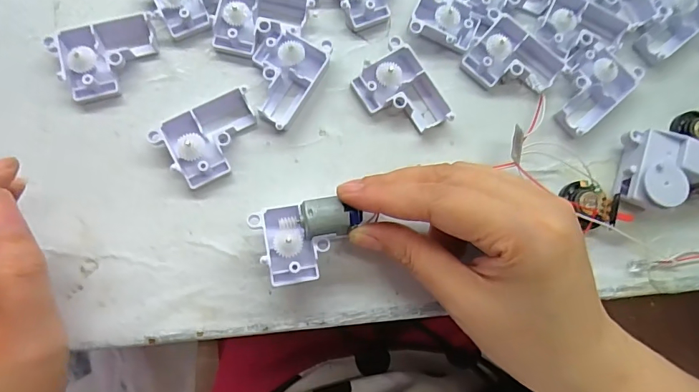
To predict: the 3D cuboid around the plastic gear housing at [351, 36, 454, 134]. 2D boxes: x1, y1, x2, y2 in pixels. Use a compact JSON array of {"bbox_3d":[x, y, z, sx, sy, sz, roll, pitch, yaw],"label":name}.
[{"bbox_3d":[0.027,-0.054,0.231,0.036,0.015,0.048,-34,89,-4],"label":"plastic gear housing"}]

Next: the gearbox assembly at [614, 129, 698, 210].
[{"bbox_3d":[0.167,-0.010,0.227,0.049,0.024,0.042,13,87,-2],"label":"gearbox assembly"}]

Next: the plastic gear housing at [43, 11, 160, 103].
[{"bbox_3d":[-0.122,-0.071,0.222,0.050,0.015,0.036,-18,88,-3],"label":"plastic gear housing"}]

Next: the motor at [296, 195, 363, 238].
[{"bbox_3d":[-0.009,0.009,0.202,0.027,0.012,0.017,-6,82,-5],"label":"motor"}]

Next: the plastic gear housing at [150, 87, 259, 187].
[{"bbox_3d":[-0.067,-0.029,0.219,0.048,0.016,0.035,-29,89,-4],"label":"plastic gear housing"}]

